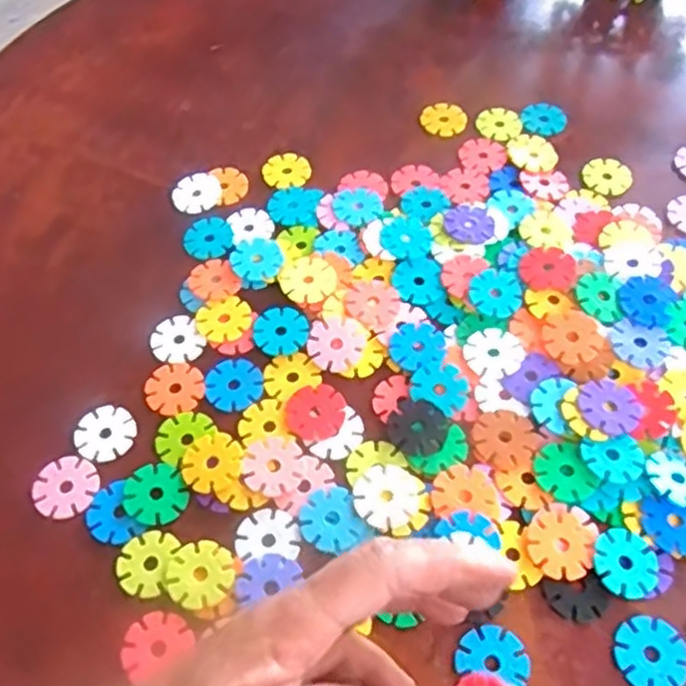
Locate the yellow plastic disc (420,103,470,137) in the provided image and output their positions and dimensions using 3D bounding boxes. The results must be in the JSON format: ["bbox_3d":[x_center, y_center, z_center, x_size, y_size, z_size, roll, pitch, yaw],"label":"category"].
[{"bbox_3d":[0.072,-0.160,0.519,0.032,0.004,0.029,-9,58,-4],"label":"yellow plastic disc"}]

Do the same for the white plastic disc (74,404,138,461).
[{"bbox_3d":[-0.128,0.049,0.392,0.031,0.006,0.029,-1,58,1],"label":"white plastic disc"}]

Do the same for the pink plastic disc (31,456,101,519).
[{"bbox_3d":[-0.143,0.074,0.374,0.033,0.004,0.032,-1,58,1],"label":"pink plastic disc"}]

